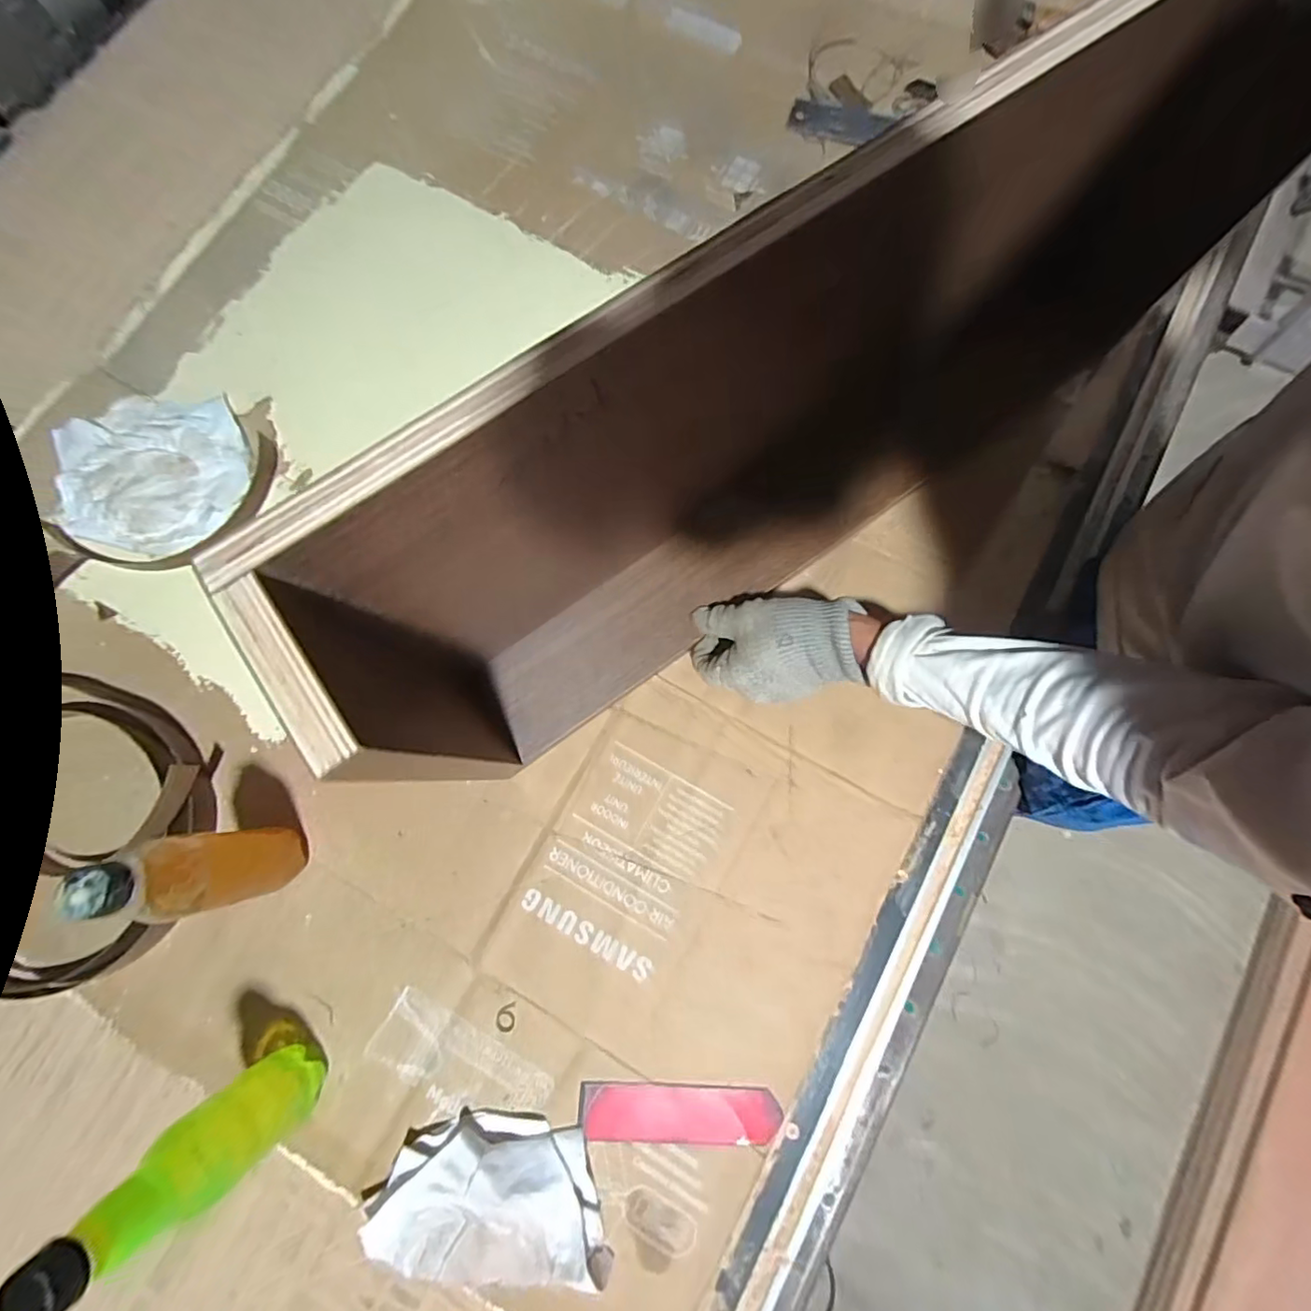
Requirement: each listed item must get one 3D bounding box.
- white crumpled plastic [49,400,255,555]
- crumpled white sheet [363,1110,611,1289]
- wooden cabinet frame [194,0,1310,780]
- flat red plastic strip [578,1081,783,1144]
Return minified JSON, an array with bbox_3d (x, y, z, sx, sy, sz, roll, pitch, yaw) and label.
[{"bbox_3d":[-0.486,-0.178,0.558,0.168,0.021,0.159,1,78,1],"label":"white crumpled plastic"},{"bbox_3d":[-0.124,0.398,0.426,0.167,0.033,0.095,-2,78,1],"label":"crumpled white sheet"},{"bbox_3d":[0.117,-0.159,0.405,0.675,0.279,0.117,-34,80,-6],"label":"wooden cabinet frame"},{"bbox_3d":[0.018,0.356,0.448,0.152,0.009,0.043,0,78,1],"label":"flat red plastic strip"}]

